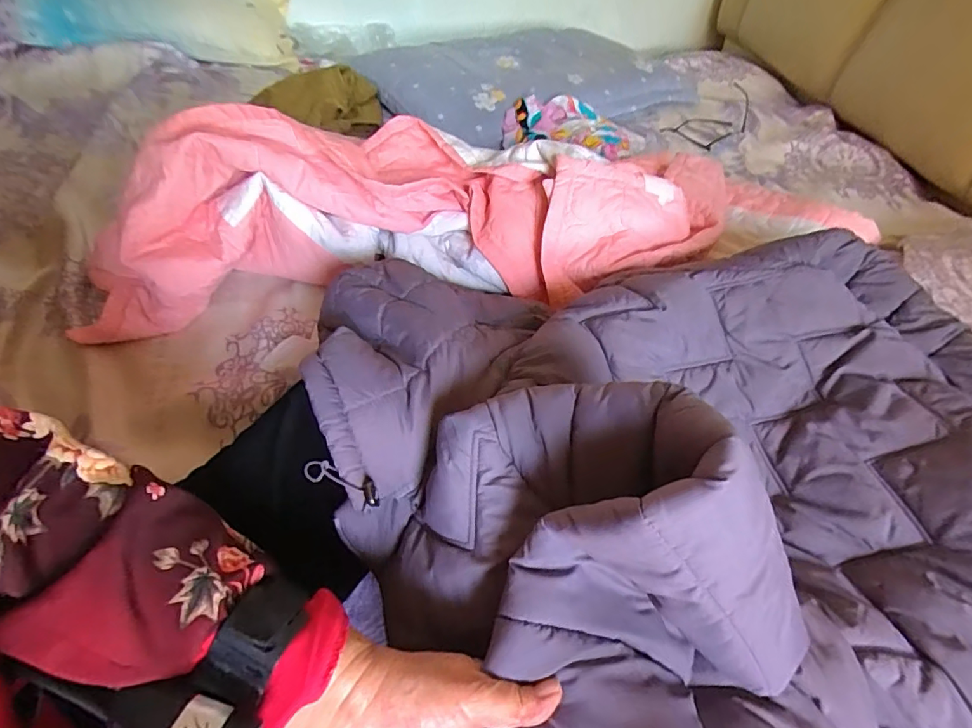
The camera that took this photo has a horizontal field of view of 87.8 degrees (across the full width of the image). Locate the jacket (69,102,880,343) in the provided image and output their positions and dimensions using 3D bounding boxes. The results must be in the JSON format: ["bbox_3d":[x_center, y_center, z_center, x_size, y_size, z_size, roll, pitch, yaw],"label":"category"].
[{"bbox_3d":[0.010,-0.218,0.704,1.051,0.170,0.283,-8,50,-12],"label":"jacket"}]

